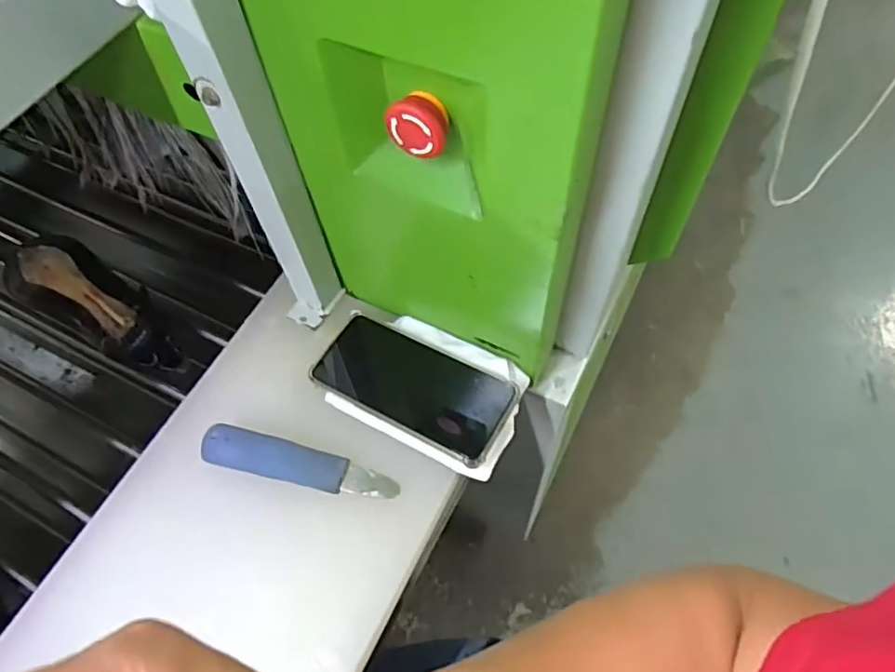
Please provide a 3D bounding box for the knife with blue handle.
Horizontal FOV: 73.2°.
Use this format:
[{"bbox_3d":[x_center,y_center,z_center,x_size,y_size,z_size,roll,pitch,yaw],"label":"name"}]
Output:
[{"bbox_3d":[-0.113,0.098,0.464,0.151,0.017,0.032,10,62,9],"label":"knife with blue handle"}]

